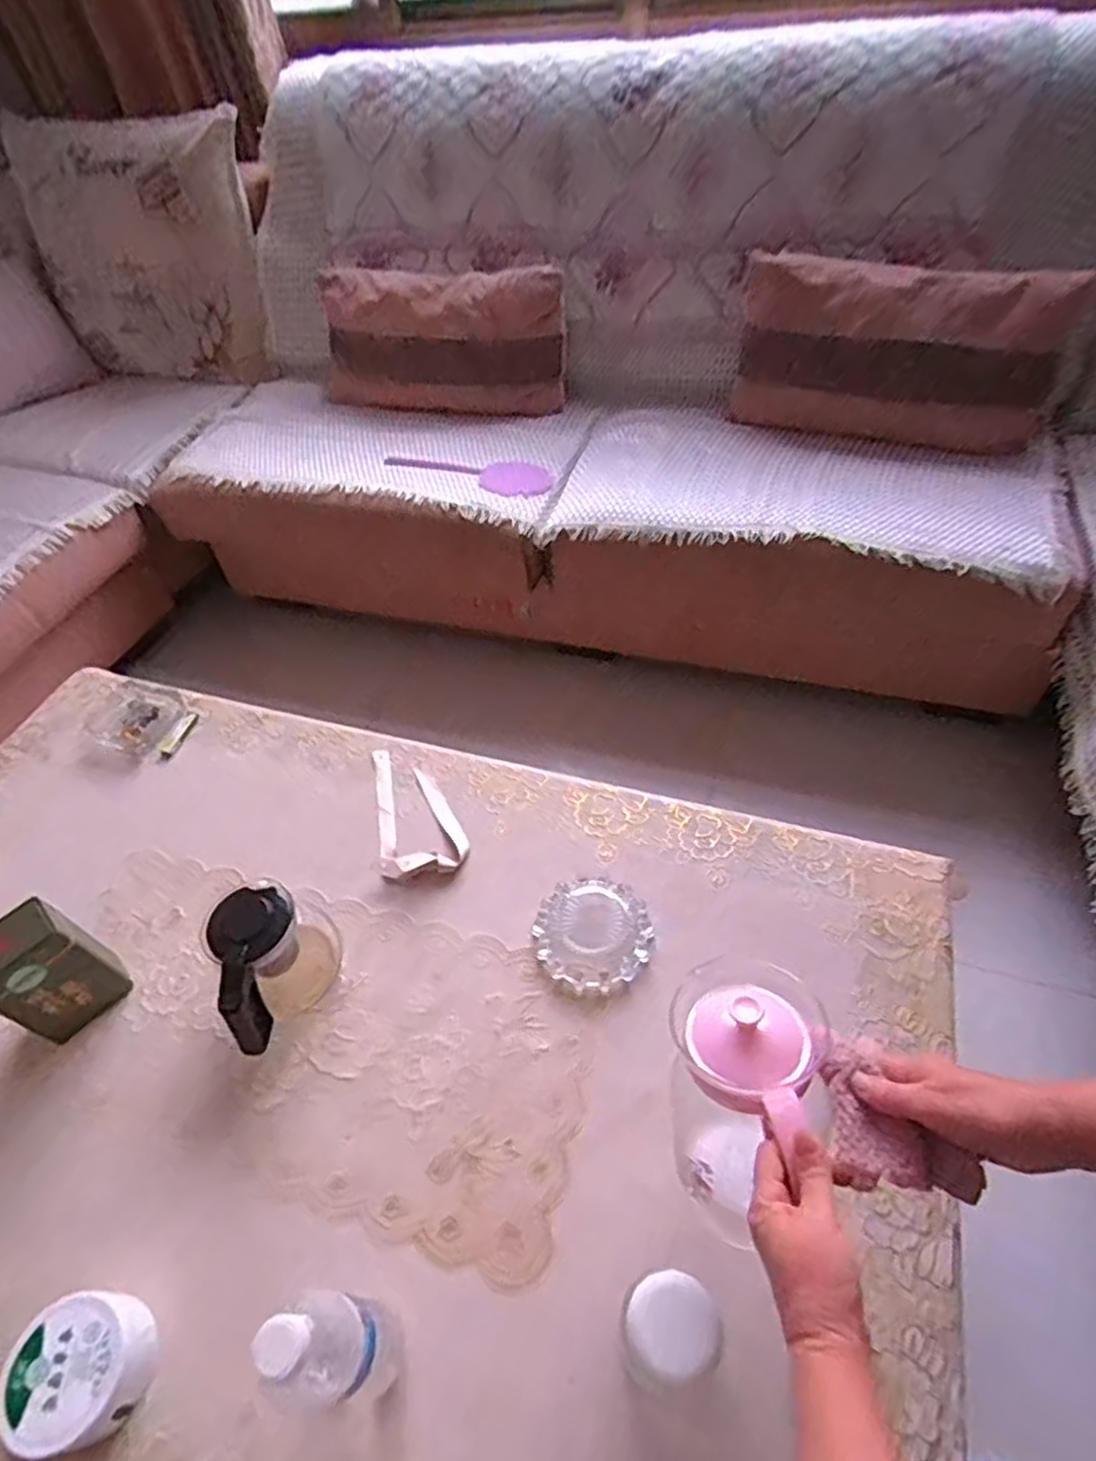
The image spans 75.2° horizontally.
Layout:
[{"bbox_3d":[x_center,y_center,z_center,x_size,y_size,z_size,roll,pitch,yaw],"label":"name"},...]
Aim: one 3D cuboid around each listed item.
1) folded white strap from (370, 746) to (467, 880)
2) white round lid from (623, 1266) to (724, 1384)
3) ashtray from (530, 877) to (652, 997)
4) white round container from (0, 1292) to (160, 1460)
[{"bbox_3d":[-0.166,0.088,0.902,0.105,0.032,0.208,-11,50,-4],"label":"folded white strap"},{"bbox_3d":[0.087,0.411,0.492,0.061,0.020,0.057,-3,50,3],"label":"white round lid"},{"bbox_3d":[0.049,0.221,0.782,0.124,0.027,0.124,-3,50,3],"label":"ashtray"},{"bbox_3d":[-0.364,0.499,0.555,0.097,0.055,0.089,-3,50,3],"label":"white round container"}]

